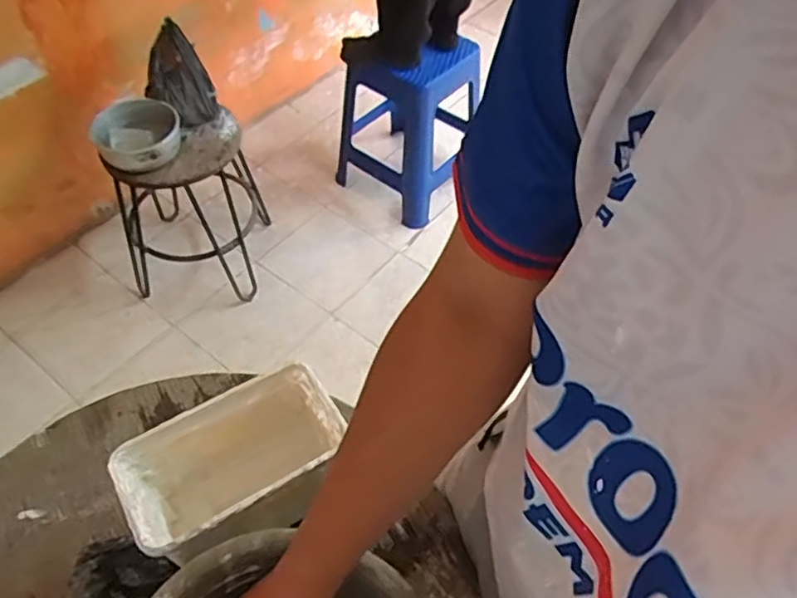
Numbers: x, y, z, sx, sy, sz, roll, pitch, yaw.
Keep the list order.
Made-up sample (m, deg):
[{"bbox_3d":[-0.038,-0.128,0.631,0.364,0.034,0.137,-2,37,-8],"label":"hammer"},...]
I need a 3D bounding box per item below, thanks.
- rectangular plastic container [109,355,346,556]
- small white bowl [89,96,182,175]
[{"bbox_3d":[-0.151,0.178,0.620,0.194,0.151,0.106,-26,58,-20],"label":"rectangular plastic container"},{"bbox_3d":[-0.579,-0.375,1.418,0.176,0.084,0.189,1,52,-1],"label":"small white bowl"}]

